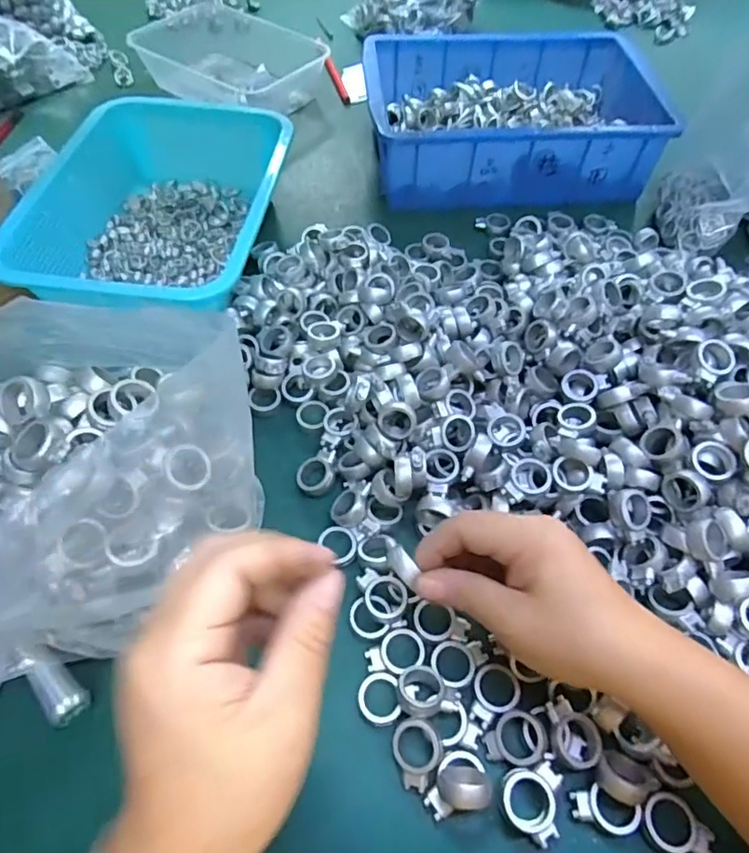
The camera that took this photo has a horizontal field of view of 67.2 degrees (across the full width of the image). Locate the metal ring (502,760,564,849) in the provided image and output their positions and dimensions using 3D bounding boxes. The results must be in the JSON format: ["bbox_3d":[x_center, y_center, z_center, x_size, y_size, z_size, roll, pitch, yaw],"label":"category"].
[{"bbox_3d":[0.079,0.188,0.284,0.031,0.018,0.034,11,56,7],"label":"metal ring"}]

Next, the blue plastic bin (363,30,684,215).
[{"bbox_3d":[0.148,-0.333,0.614,0.289,0.087,0.201,-4,55,-3],"label":"blue plastic bin"}]

